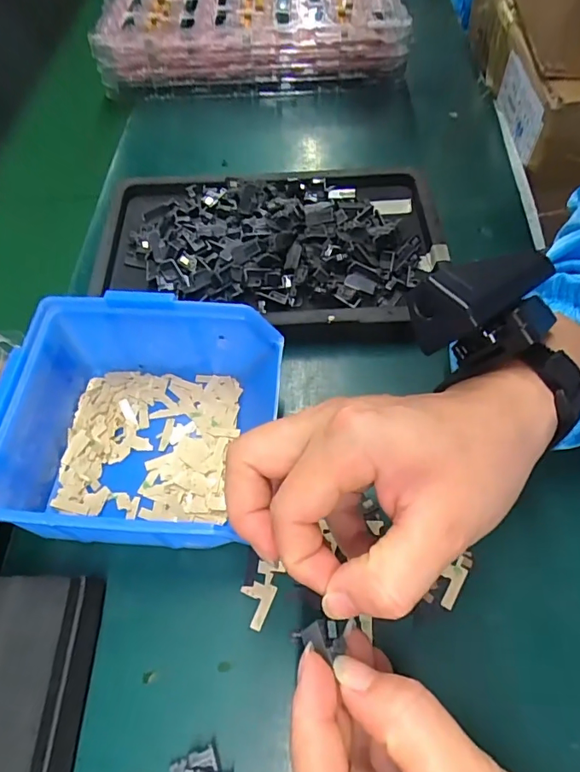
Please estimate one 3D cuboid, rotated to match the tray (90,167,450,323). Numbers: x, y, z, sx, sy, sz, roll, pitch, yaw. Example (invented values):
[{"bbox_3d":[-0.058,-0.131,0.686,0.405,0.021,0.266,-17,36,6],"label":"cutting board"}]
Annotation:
[{"bbox_3d":[-0.016,-0.103,0.345,0.245,0.032,0.150,-3,59,3],"label":"tray"}]

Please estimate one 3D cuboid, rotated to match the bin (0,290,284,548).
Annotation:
[{"bbox_3d":[-0.082,0.019,0.256,0.139,0.067,0.118,4,59,7],"label":"bin"}]

